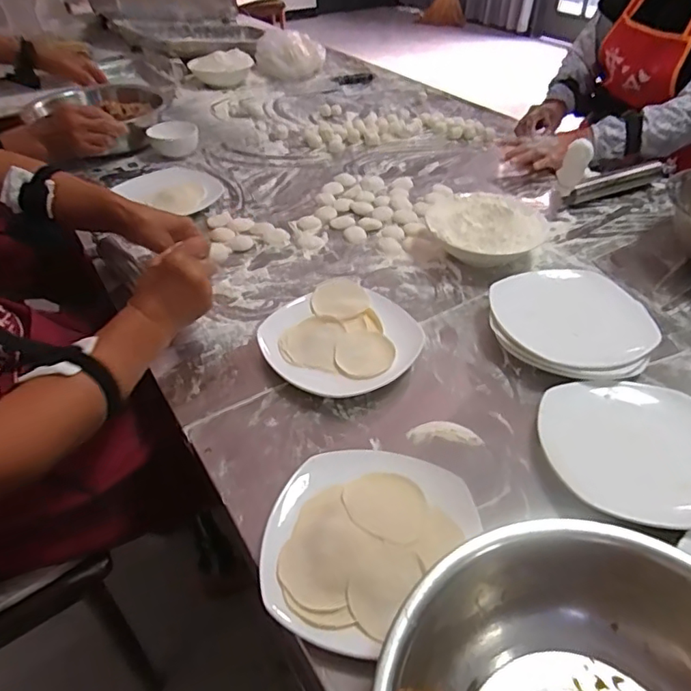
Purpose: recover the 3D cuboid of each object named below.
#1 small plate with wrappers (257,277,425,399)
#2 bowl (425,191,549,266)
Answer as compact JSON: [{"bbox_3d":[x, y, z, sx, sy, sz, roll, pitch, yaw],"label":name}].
[{"bbox_3d":[-0.001,-0.010,0.665,0.188,0.027,0.185,-1,41,1],"label":"small plate with wrappers"},{"bbox_3d":[0.207,-0.174,0.806,0.161,0.065,0.171,0,42,0],"label":"bowl"}]

